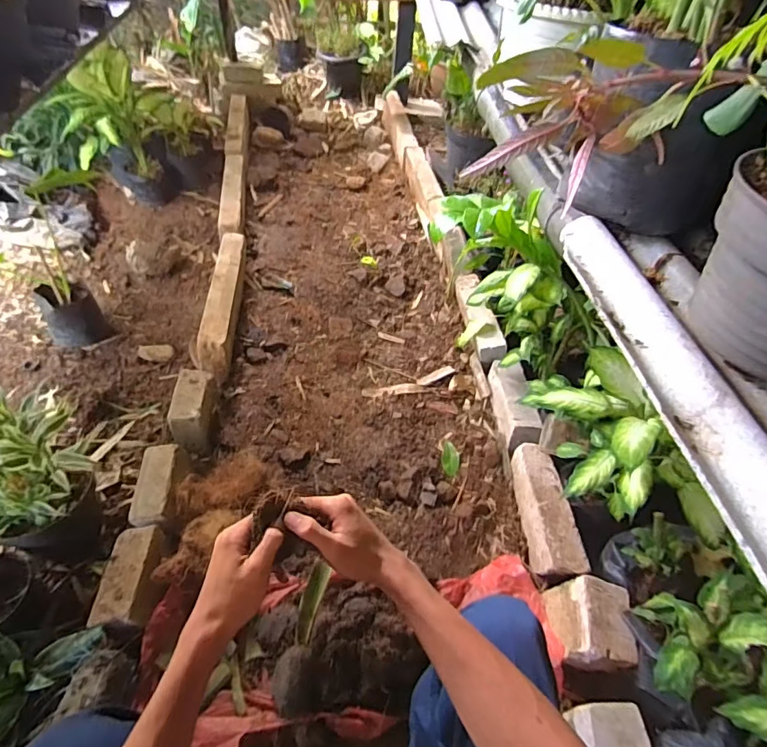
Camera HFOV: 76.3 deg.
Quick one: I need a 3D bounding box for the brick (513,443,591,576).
[{"bbox_3d":[0.364,0.312,1.107,0.074,0.115,0.315,-1,48,-4],"label":"brick"}]

